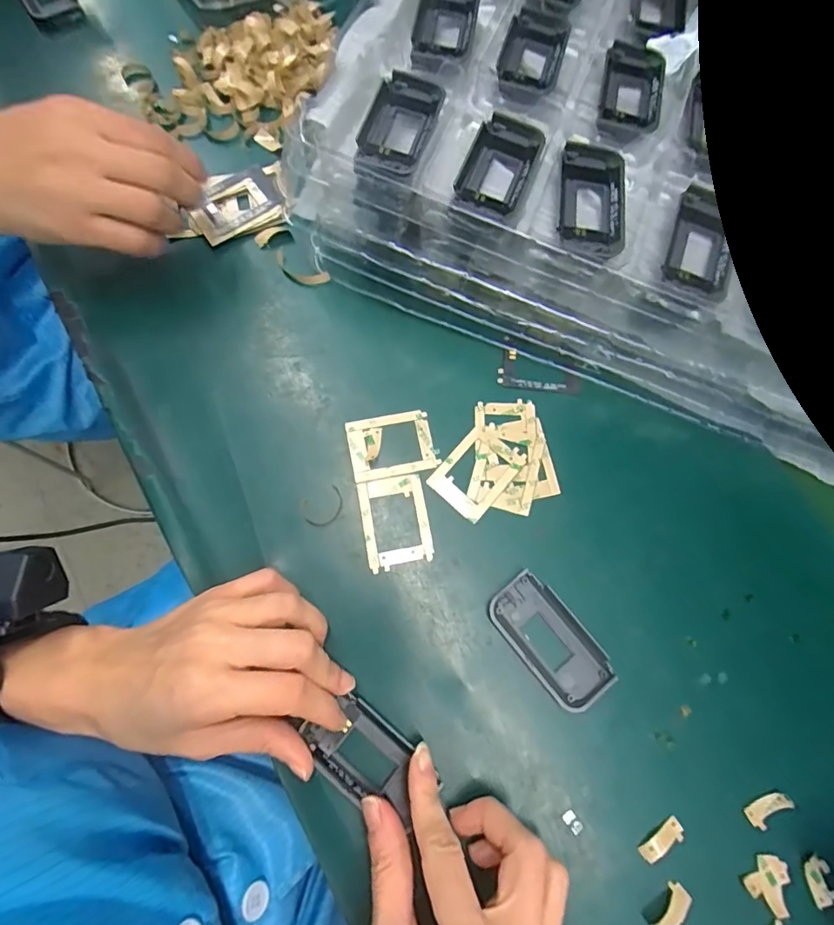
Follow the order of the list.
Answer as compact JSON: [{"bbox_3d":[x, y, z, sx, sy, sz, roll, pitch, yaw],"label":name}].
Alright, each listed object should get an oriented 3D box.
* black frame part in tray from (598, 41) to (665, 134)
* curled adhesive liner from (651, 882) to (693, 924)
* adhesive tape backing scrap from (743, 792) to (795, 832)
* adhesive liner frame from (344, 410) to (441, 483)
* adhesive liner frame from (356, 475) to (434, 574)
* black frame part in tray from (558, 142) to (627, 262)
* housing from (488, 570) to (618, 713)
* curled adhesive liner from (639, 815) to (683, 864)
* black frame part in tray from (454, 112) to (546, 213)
[{"bbox_3d":[0.136,-0.238,0.314,0.037,0.006,0.073,13,75,1],"label":"black frame part in tray"},{"bbox_3d":[0.129,0.228,0.252,0.025,0.004,0.015,-34,78,-25],"label":"curled adhesive liner"},{"bbox_3d":[0.189,0.186,0.266,0.025,0.004,0.012,-23,77,-8],"label":"adhesive tape backing scrap"},{"bbox_3d":[-0.016,-0.011,0.314,0.053,0.004,0.039,-12,76,-5],"label":"adhesive liner frame"},{"bbox_3d":[-0.013,0.036,0.300,0.039,0.004,0.053,-9,75,-5],"label":"adhesive liner frame"},{"bbox_3d":[0.100,-0.148,0.283,0.037,0.007,0.071,11,73,-1],"label":"black frame part in tray"},{"bbox_3d":[0.076,0.101,0.284,0.039,0.009,0.076,-37,79,-11],"label":"housing"},{"bbox_3d":[0.129,0.199,0.260,0.026,0.006,0.011,-28,78,-9],"label":"curled adhesive liner"},{"bbox_3d":[0.048,-0.170,0.283,0.036,0.008,0.065,24,74,3],"label":"black frame part in tray"}]

